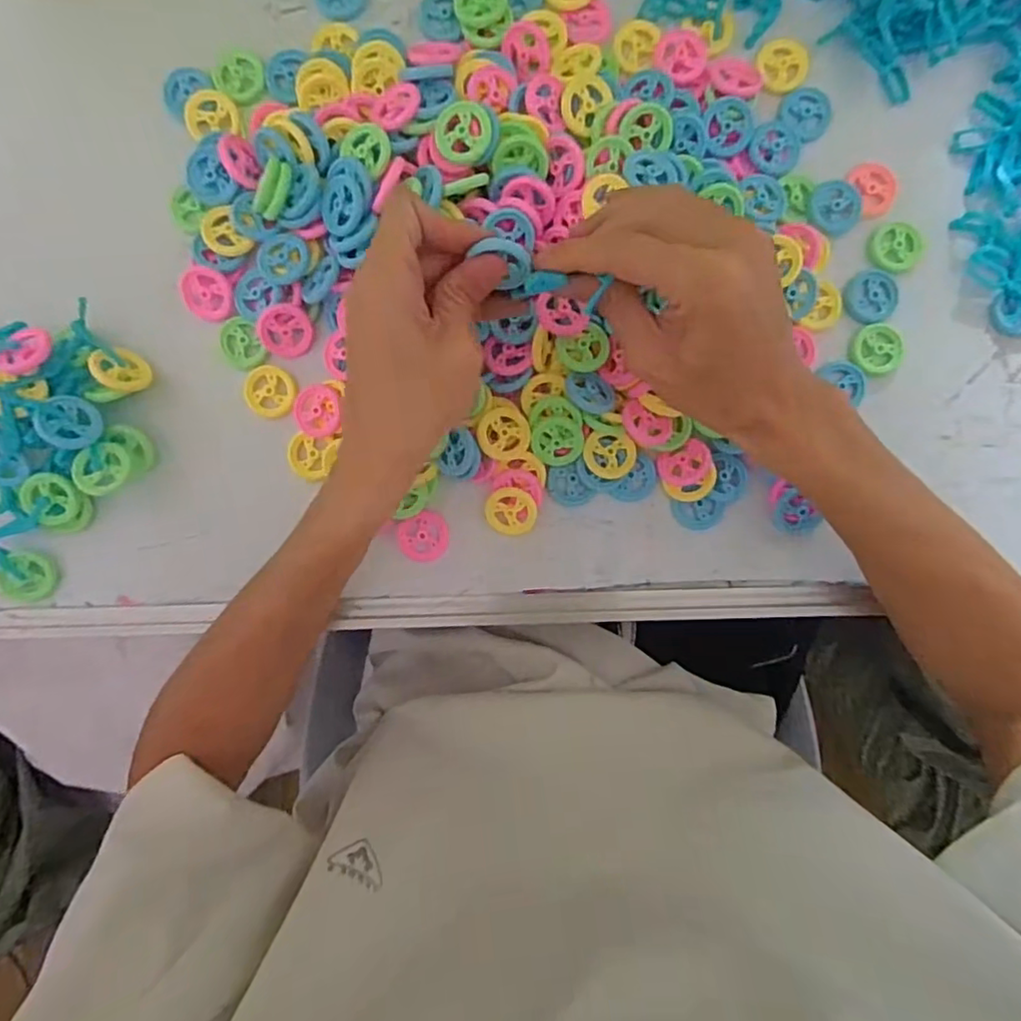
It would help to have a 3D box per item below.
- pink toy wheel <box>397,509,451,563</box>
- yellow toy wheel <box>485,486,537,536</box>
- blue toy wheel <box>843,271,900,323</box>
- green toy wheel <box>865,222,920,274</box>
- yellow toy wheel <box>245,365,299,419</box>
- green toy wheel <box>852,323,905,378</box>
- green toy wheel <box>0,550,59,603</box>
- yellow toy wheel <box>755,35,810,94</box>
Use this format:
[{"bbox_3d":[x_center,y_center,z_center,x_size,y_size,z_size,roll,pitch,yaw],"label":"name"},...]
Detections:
[{"bbox_3d":[-0.050,0.016,0.361,0.029,0.006,0.028,0,91,0],"label":"pink toy wheel"},{"bbox_3d":[0.000,0.001,0.358,0.029,0.009,0.027,0,91,0],"label":"yellow toy wheel"},{"bbox_3d":[0.209,-0.124,0.359,0.031,0.004,0.030,0,91,0],"label":"blue toy wheel"},{"bbox_3d":[0.224,-0.153,0.361,0.029,0.005,0.027,0,91,0],"label":"green toy wheel"},{"bbox_3d":[-0.140,-0.069,0.362,0.028,0.007,0.030,0,91,0],"label":"yellow toy wheel"},{"bbox_3d":[0.213,-0.093,0.359,0.029,0.004,0.029,-27,91,1],"label":"green toy wheel"},{"bbox_3d":[-0.280,0.038,0.361,0.029,0.006,0.030,30,88,-23],"label":"green toy wheel"},{"bbox_3d":[0.156,-0.257,0.357,0.028,0.004,0.031,-5,91,0],"label":"yellow toy wheel"}]

